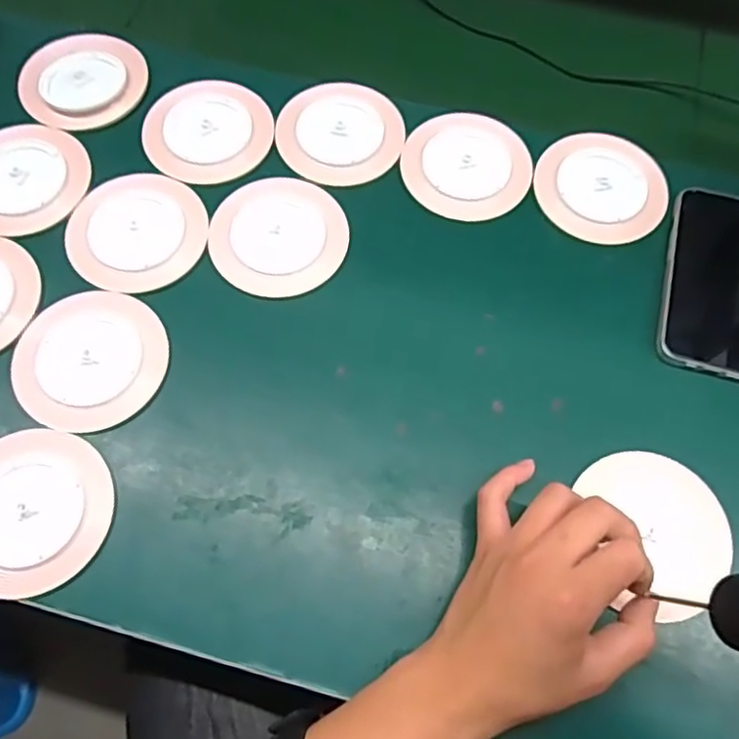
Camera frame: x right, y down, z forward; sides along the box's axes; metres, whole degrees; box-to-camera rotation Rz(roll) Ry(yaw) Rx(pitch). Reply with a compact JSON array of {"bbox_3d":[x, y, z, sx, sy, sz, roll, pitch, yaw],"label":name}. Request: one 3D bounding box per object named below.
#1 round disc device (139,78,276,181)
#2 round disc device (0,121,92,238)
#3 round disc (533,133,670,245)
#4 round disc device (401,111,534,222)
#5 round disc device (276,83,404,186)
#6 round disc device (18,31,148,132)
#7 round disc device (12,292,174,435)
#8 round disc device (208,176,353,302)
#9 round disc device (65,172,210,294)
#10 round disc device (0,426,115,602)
[{"bbox_3d":[-0.128,-0.191,0.509,0.098,0.009,0.086,-13,70,-6],"label":"round disc device"},{"bbox_3d":[-0.267,-0.148,0.491,0.099,0.006,0.099,0,69,-1],"label":"round disc device"},{"bbox_3d":[0.179,-0.141,0.497,0.097,0.014,0.092,0,69,-1],"label":"round disc"},{"bbox_3d":[0.077,-0.162,0.505,0.098,0.007,0.096,0,69,-1],"label":"round disc device"},{"bbox_3d":[-0.024,-0.190,0.514,0.098,0.004,0.096,0,69,-1],"label":"round disc device"},{"bbox_3d":[-0.234,-0.238,0.526,0.098,0.013,0.087,-30,73,-12],"label":"round disc device"},{"bbox_3d":[-0.189,-0.009,0.434,0.094,0.011,0.098,0,69,-1],"label":"round disc device"},{"bbox_3d":[-0.067,-0.102,0.476,0.099,0.007,0.099,0,69,-1],"label":"round disc device"},{"bbox_3d":[-0.172,-0.103,0.475,0.096,0.007,0.098,0,69,-1],"label":"round disc device"},{"bbox_3d":[-0.212,0.087,0.398,0.097,0.008,0.099,0,69,-1],"label":"round disc device"}]

